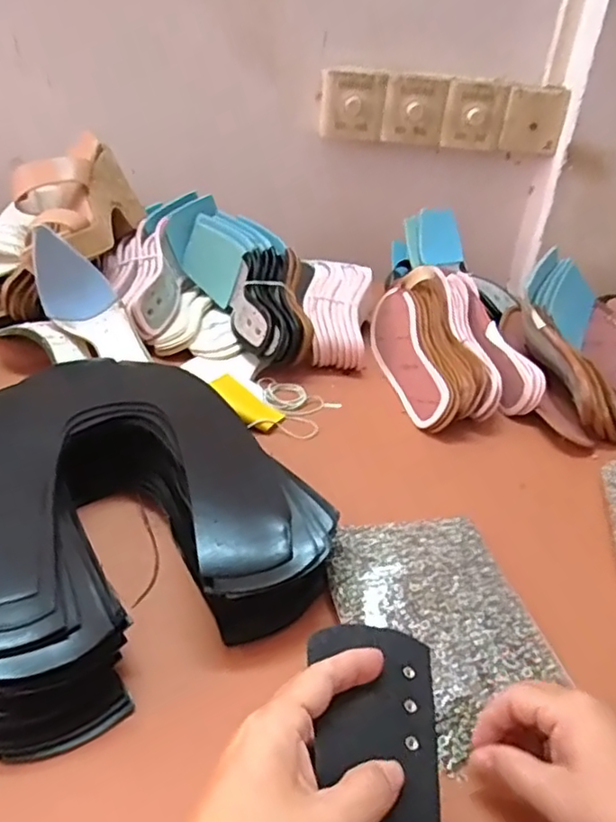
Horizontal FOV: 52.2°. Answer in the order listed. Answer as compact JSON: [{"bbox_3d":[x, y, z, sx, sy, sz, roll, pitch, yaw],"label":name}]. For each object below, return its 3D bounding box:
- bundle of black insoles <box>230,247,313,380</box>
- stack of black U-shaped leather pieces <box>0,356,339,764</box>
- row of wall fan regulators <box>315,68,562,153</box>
[{"bbox_3d":[-0.045,-0.120,0.729,0.081,0.063,0.172,-1,49,-10],"label":"bundle of black insoles"},{"bbox_3d":[-0.154,0.068,0.475,0.256,0.080,0.297,-16,39,-30],"label":"stack of black U-shaped leather pieces"},{"bbox_3d":[0.183,-0.419,0.887,0.330,0.088,0.041,5,33,-1],"label":"row of wall fan regulators"}]

